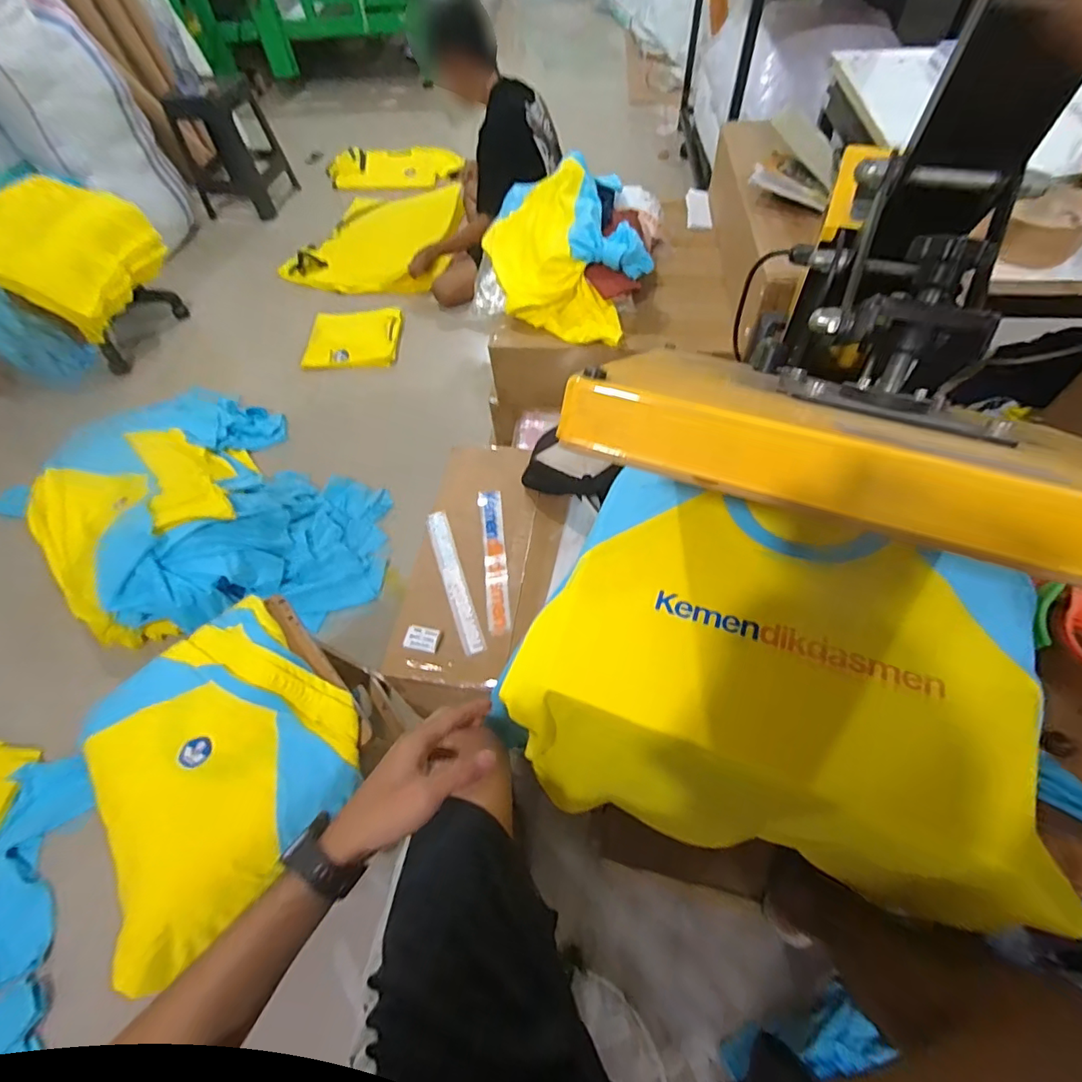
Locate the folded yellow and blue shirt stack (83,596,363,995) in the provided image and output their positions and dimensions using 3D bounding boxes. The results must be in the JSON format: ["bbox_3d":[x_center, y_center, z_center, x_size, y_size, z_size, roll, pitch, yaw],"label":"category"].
[{"bbox_3d":[-0.446,0.284,0.689,0.372,0.089,0.357,39,68,24],"label":"folded yellow and blue shirt stack"}]

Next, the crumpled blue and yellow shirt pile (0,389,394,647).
[{"bbox_3d":[-0.917,-0.096,1.437,0.931,0.305,0.708,34,66,22],"label":"crumpled blue and yellow shirt pile"}]

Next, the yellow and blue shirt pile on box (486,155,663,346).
[{"bbox_3d":[0.052,-0.584,1.037,0.285,0.169,0.414,-12,58,-4],"label":"yellow and blue shirt pile on box"}]

